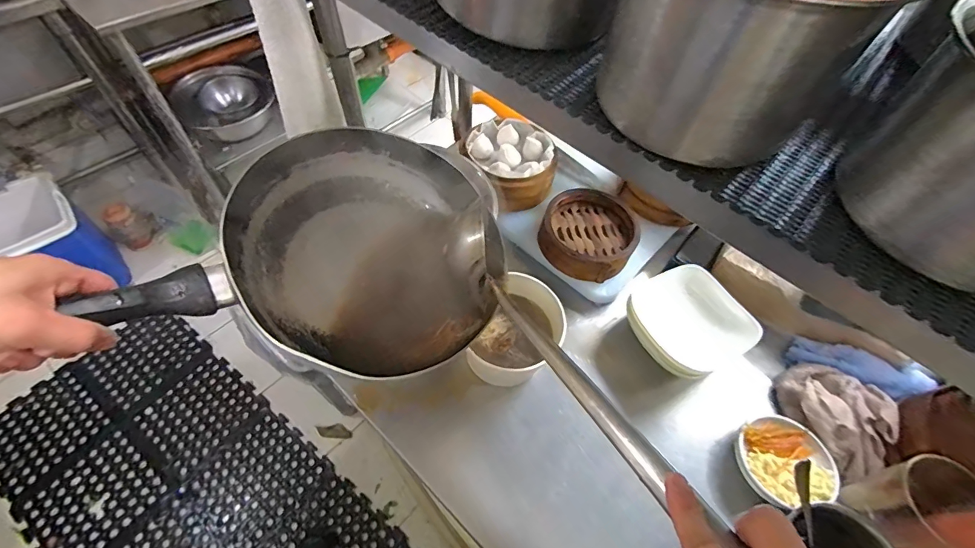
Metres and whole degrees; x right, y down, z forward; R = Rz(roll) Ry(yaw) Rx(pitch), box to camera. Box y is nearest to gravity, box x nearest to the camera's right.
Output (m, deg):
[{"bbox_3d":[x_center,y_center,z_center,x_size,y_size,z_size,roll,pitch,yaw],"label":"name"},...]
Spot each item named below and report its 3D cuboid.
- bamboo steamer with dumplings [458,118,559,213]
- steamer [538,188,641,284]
[{"bbox_3d":[0.035,-0.190,0.740,0.143,0.067,0.156,-14,59,-12],"label":"bamboo steamer with dumplings"},{"bbox_3d":[0.163,-0.068,0.680,0.141,0.049,0.144,2,57,-2],"label":"steamer"}]

